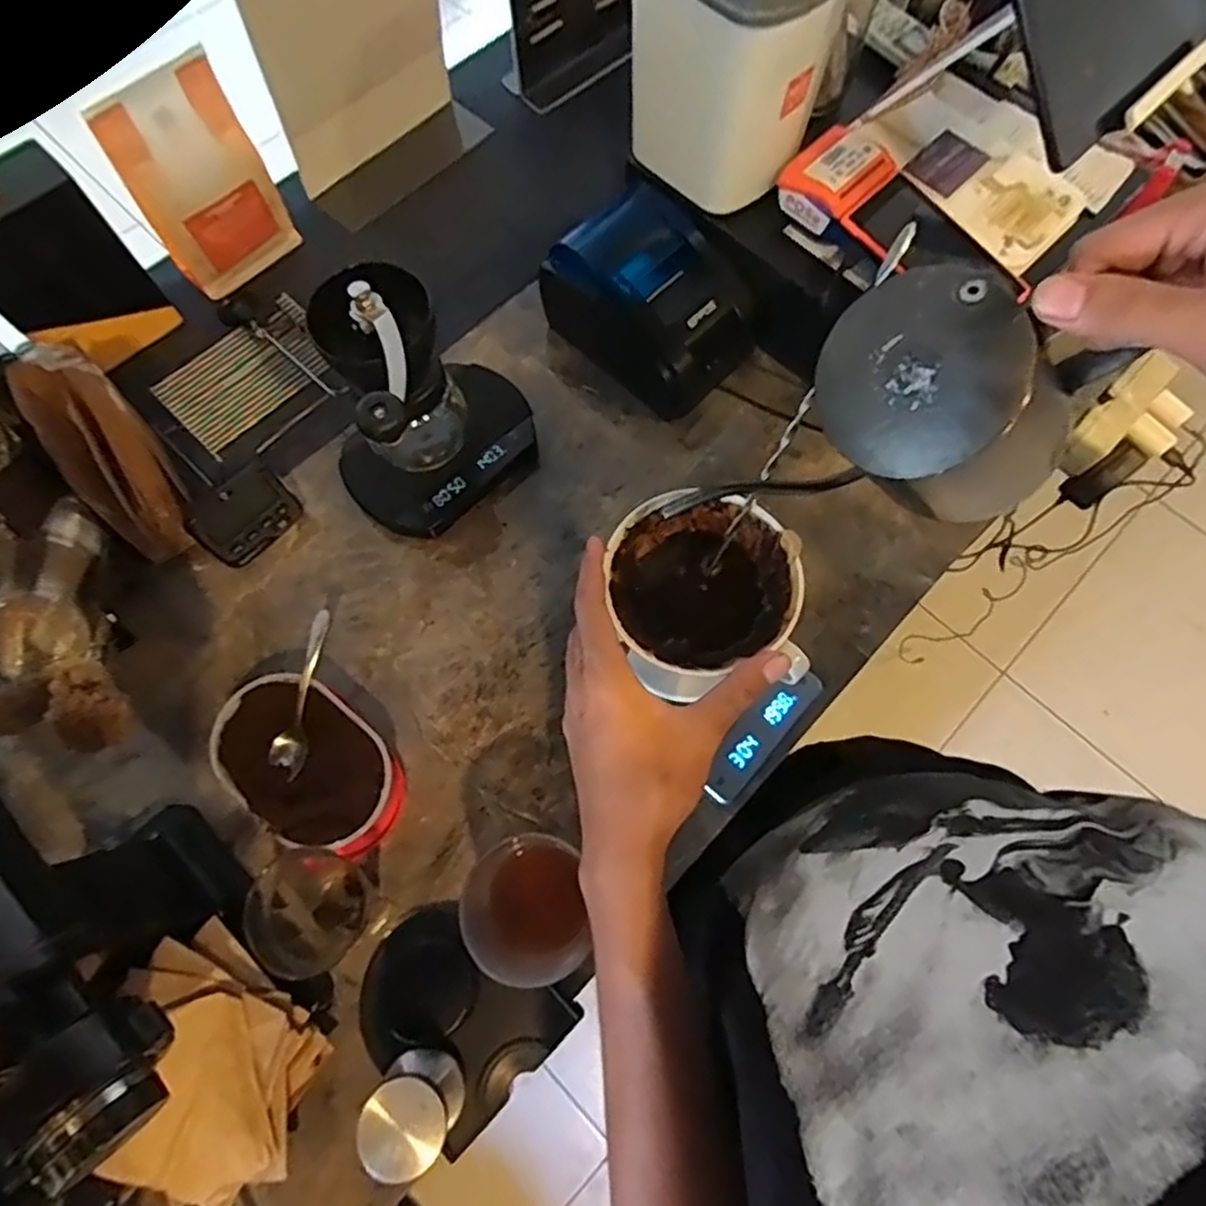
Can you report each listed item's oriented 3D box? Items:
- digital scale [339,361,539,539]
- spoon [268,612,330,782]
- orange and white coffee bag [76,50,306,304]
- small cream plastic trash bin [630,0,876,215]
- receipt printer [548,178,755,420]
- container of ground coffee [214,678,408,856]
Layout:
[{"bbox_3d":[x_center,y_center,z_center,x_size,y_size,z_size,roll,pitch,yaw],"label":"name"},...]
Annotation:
[{"bbox_3d":[-0.146,-0.142,0.662,0.112,0.047,0.182,42,76,14],"label":"digital scale"},{"bbox_3d":[-0.239,0.071,0.559,0.025,0.027,0.127,7,71,3],"label":"spoon"},{"bbox_3d":[-0.374,-0.392,0.667,0.120,0.170,0.055,-38,75,-12],"label":"orange and white coffee bag"},{"bbox_3d":[0.110,-0.446,0.551,0.138,0.214,0.129,40,76,13],"label":"small cream plastic trash bin"},{"bbox_3d":[0.050,-0.285,0.675,0.180,0.113,0.130,41,76,13],"label":"receipt printer"},{"bbox_3d":[-0.229,0.126,0.562,0.148,0.053,0.101,40,76,13],"label":"container of ground coffee"}]

